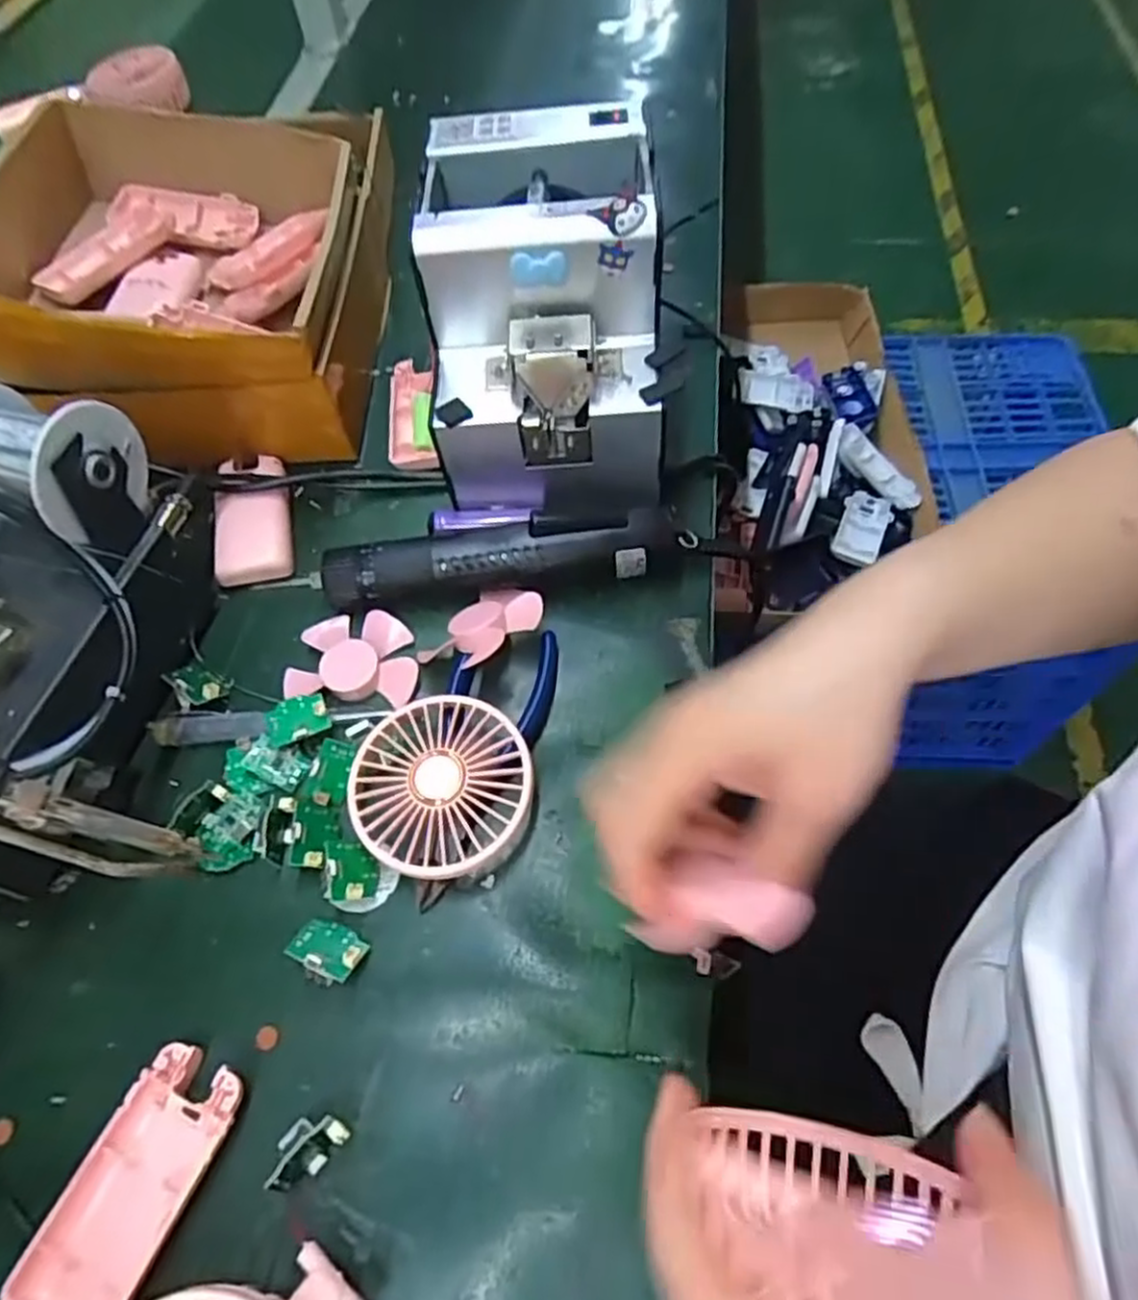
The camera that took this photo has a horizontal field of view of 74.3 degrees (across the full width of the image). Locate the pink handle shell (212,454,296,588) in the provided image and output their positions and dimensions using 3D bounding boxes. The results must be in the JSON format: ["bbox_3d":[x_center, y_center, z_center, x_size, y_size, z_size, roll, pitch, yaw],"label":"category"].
[{"bbox_3d":[-0.195,-0.082,0.462,0.044,0.017,0.089,-11,61,-4],"label":"pink handle shell"}]

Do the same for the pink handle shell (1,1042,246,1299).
[{"bbox_3d":[-0.172,0.212,0.298,0.045,0.013,0.096,22,64,13],"label":"pink handle shell"}]

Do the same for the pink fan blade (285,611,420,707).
[{"bbox_3d":[-0.117,0.002,0.411,0.071,0.013,0.050,5,61,4],"label":"pink fan blade"}]

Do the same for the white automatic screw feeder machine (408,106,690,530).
[{"bbox_3d":[-0.013,-0.192,0.440,0.129,0.147,0.176,-4,61,-1],"label":"white automatic screw feeder machine"}]

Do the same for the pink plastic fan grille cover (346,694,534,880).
[{"bbox_3d":[-0.062,0.066,0.367,0.086,0.022,0.085,7,61,5],"label":"pink plastic fan grille cover"}]

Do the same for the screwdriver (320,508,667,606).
[{"bbox_3d":[-0.039,-0.053,0.423,0.194,0.041,0.031,-6,61,-2],"label":"screwdriver"}]

